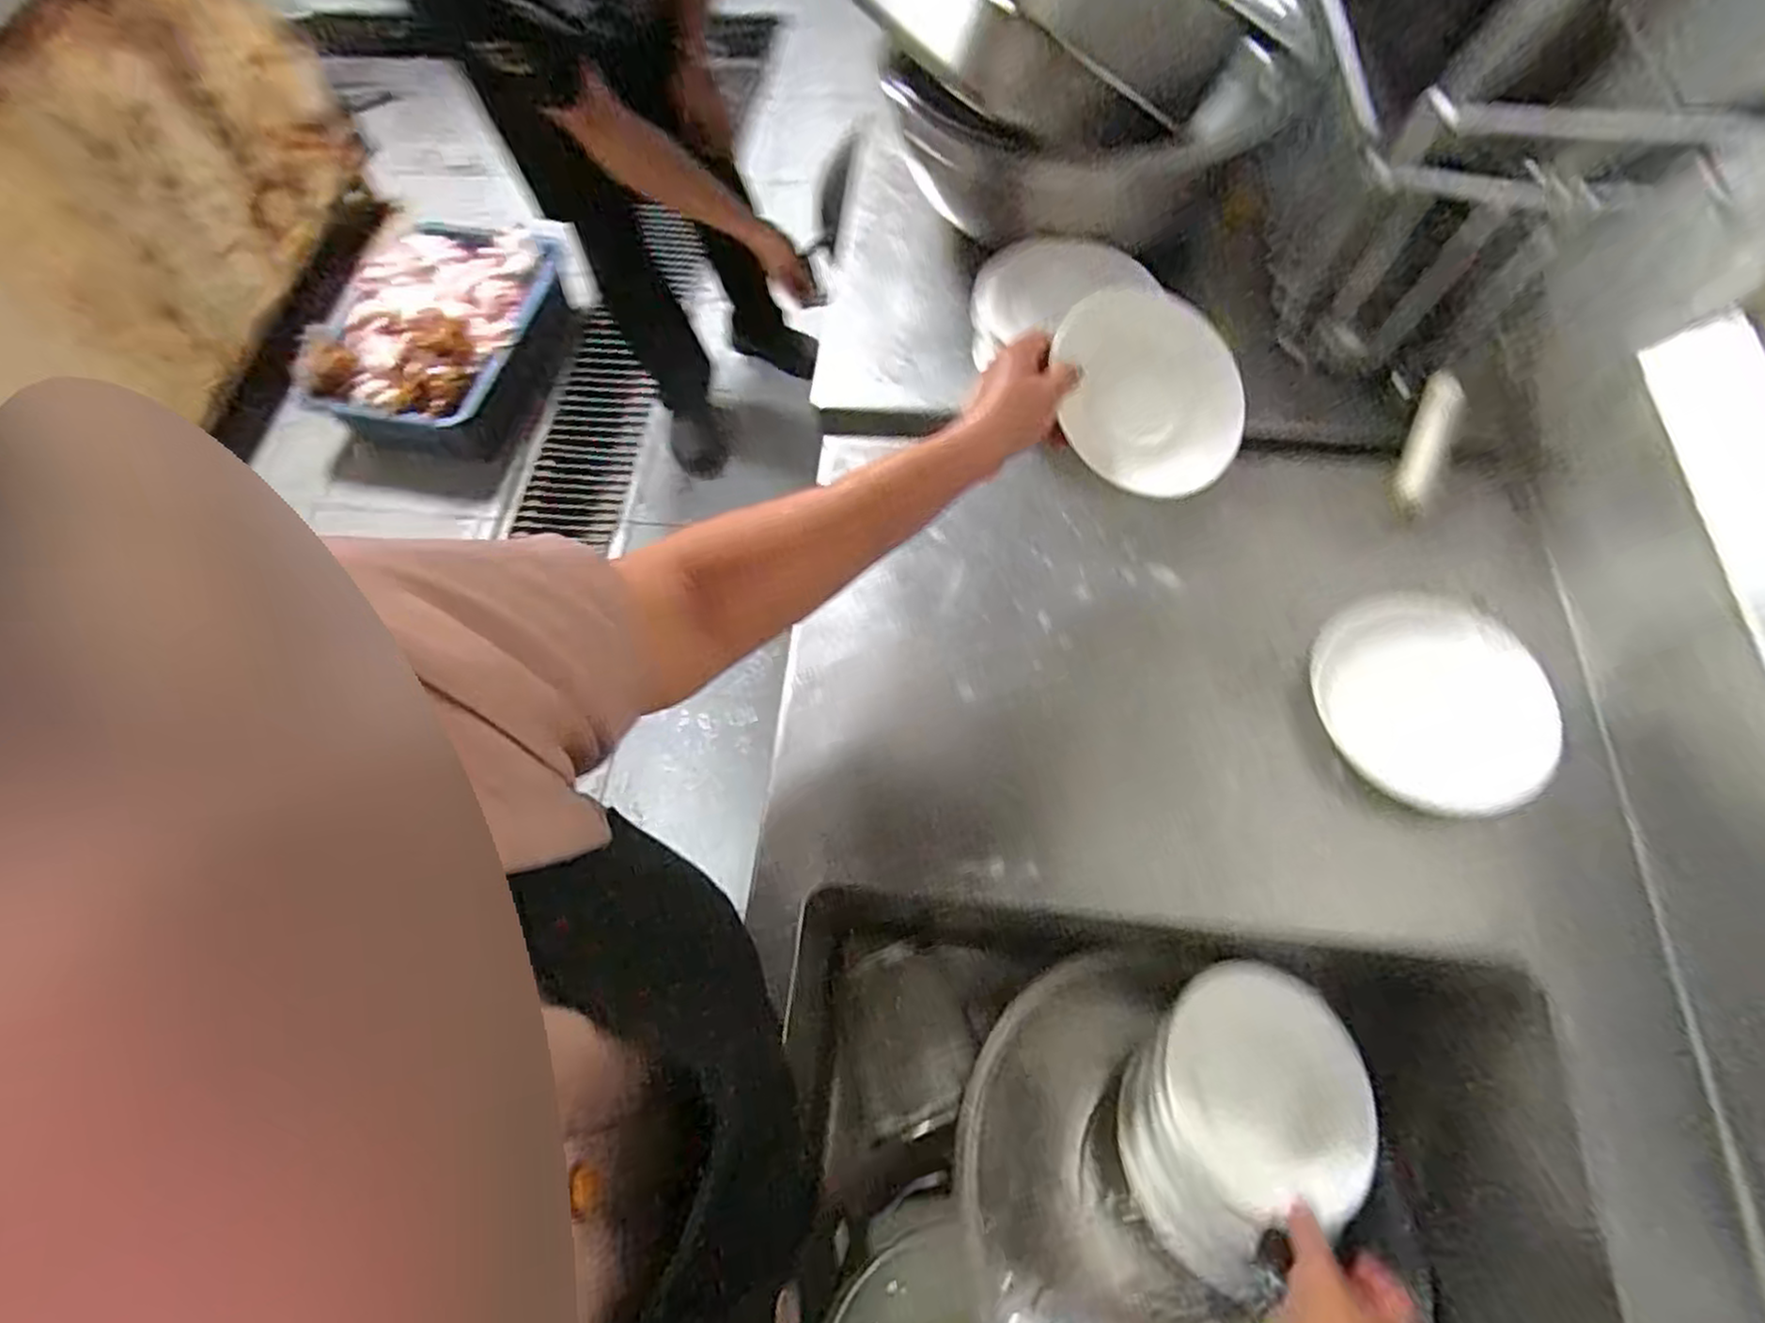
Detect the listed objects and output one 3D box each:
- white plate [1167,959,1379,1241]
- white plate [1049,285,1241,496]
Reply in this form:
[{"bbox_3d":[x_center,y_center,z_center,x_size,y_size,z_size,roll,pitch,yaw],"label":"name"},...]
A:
[{"bbox_3d":[0.268,0.293,0.522,0.149,0.020,0.149,5,61,-9],"label":"white plate"},{"bbox_3d":[0.185,-0.187,0.516,0.141,0.016,0.140,1,87,-15],"label":"white plate"}]

